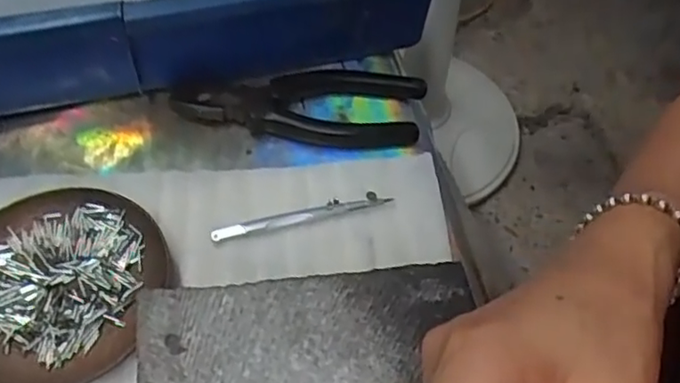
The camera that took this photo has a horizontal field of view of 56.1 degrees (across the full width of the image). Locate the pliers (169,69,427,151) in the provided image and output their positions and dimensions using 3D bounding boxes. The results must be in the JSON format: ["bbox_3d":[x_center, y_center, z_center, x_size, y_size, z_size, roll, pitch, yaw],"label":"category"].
[{"bbox_3d":[-0.026,-0.057,0.419,0.159,0.013,0.058,4,56,-1],"label":"pliers"}]

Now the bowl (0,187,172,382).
[{"bbox_3d":[-0.154,0.050,0.340,0.109,0.010,0.114,2,56,-3],"label":"bowl"}]

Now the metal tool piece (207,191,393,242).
[{"bbox_3d":[-0.022,0.014,0.379,0.107,0.007,0.010,-13,58,-12],"label":"metal tool piece"}]

